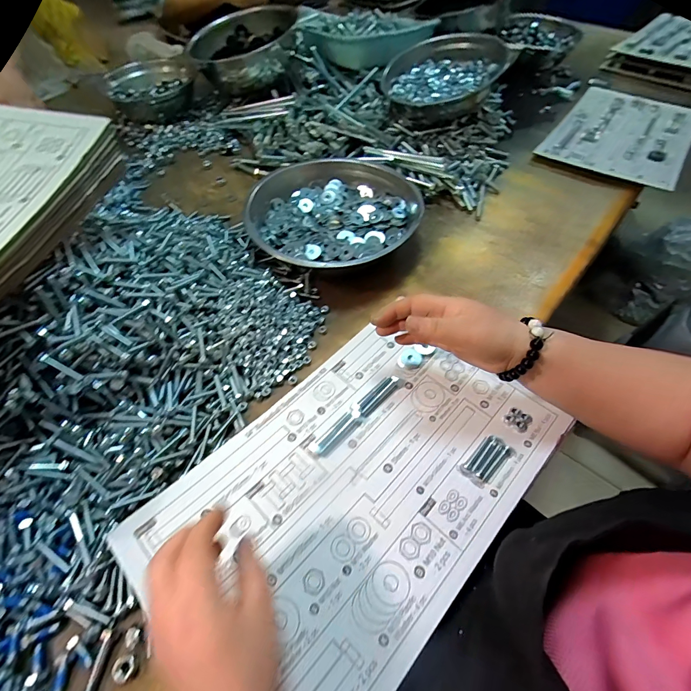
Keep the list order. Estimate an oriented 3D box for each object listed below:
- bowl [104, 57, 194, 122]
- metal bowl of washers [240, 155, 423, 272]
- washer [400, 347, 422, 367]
[{"bbox_3d":[-0.420,-0.544,0.788,0.147,0.076,0.152,0,55,0],"label":"bowl"},{"bbox_3d":[-0.014,-0.192,0.559,0.252,0.062,0.243,0,55,0],"label":"metal bowl of washers"},{"bbox_3d":[0.075,0.014,0.421,0.023,0.008,0.019,33,61,21],"label":"washer"}]

